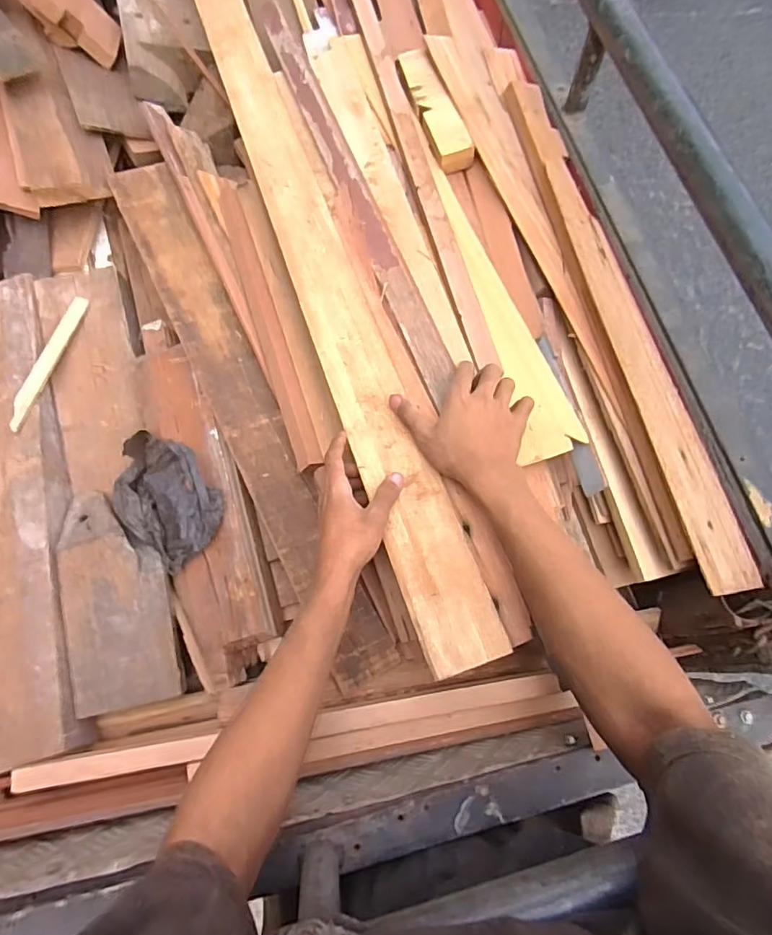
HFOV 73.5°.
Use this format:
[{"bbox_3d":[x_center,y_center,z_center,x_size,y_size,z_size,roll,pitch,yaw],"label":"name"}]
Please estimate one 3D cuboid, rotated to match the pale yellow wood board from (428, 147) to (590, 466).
[{"bbox_3d":[0.146,-0.217,0.649,0.072,0.019,0.440,-11,72,-6],"label":"pale yellow wood board"}]

